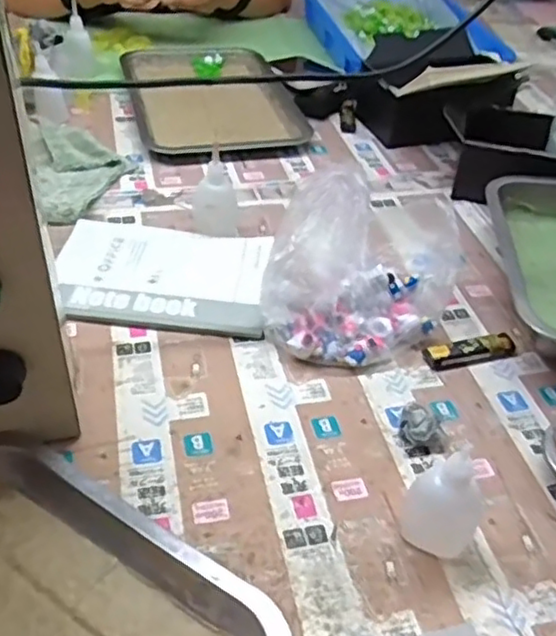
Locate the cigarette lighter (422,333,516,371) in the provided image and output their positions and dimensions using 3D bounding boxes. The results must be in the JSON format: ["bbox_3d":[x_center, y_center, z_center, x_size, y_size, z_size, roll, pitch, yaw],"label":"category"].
[{"bbox_3d":[0.163,0.027,0.555,0.079,0.014,0.019,-9,44,-15],"label":"cigarette lighter"}]

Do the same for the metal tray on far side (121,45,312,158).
[{"bbox_3d":[-0.093,-0.303,0.880,0.204,0.017,0.288,-8,45,-14],"label":"metal tray on far side"}]

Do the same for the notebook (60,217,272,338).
[{"bbox_3d":[-0.105,-0.046,0.604,0.189,0.012,0.144,5,42,0],"label":"notebook"}]

